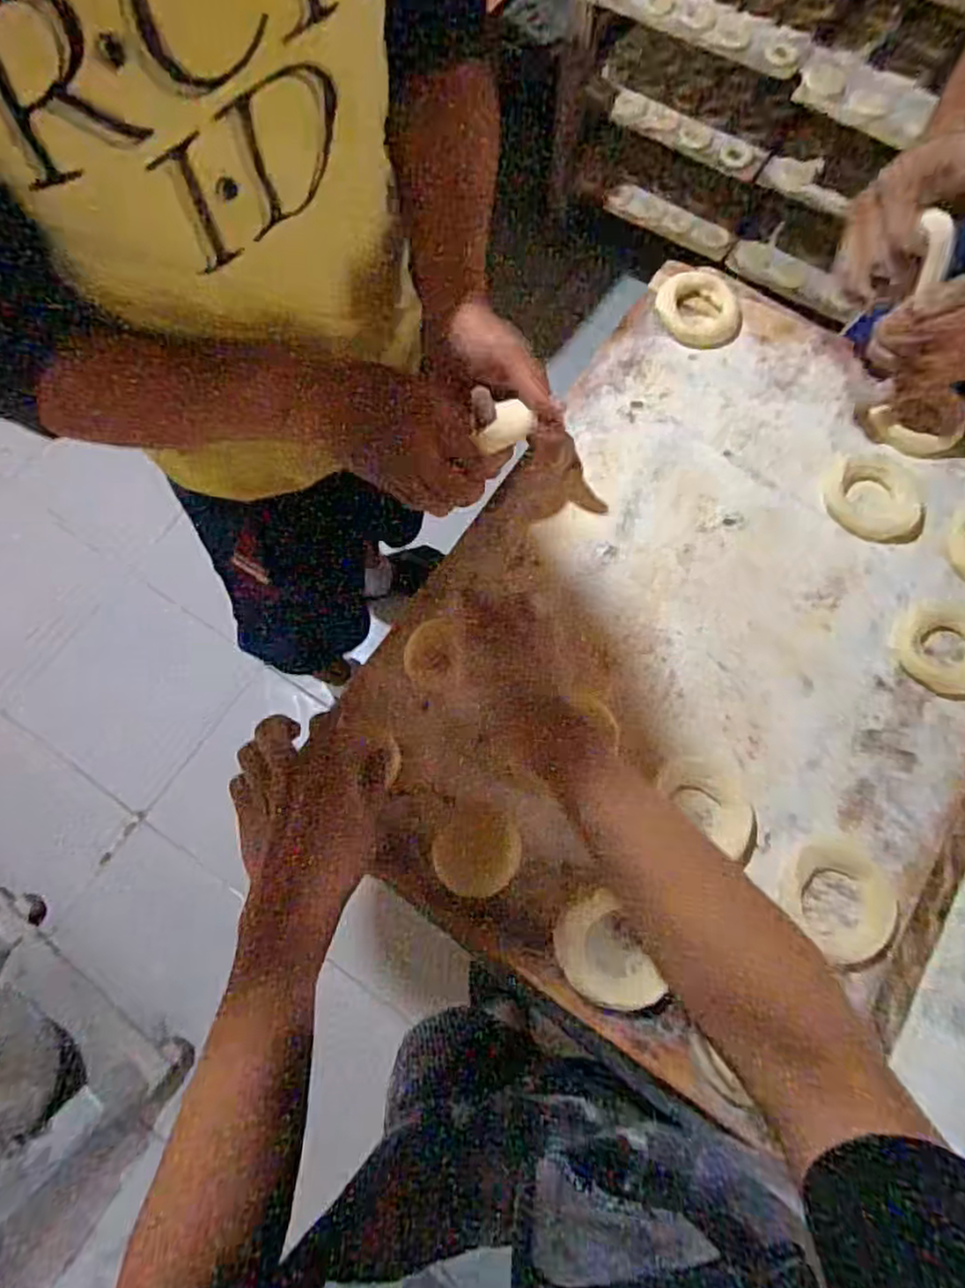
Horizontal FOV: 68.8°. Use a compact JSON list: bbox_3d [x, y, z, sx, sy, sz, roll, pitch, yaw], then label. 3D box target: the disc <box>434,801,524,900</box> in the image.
[{"bbox_3d":[-0.003,0.145,0.496,0.059,0.008,0.060,0,72,0],"label":"disc"}]

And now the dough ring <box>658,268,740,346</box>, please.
[{"bbox_3d":[0.201,-0.310,0.652,0.076,0.013,0.076,0,72,0],"label":"dough ring"}]

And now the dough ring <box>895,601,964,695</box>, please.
[{"bbox_3d":[0.364,0.003,0.550,0.070,0.009,0.076,0,72,0],"label":"dough ring"}]

